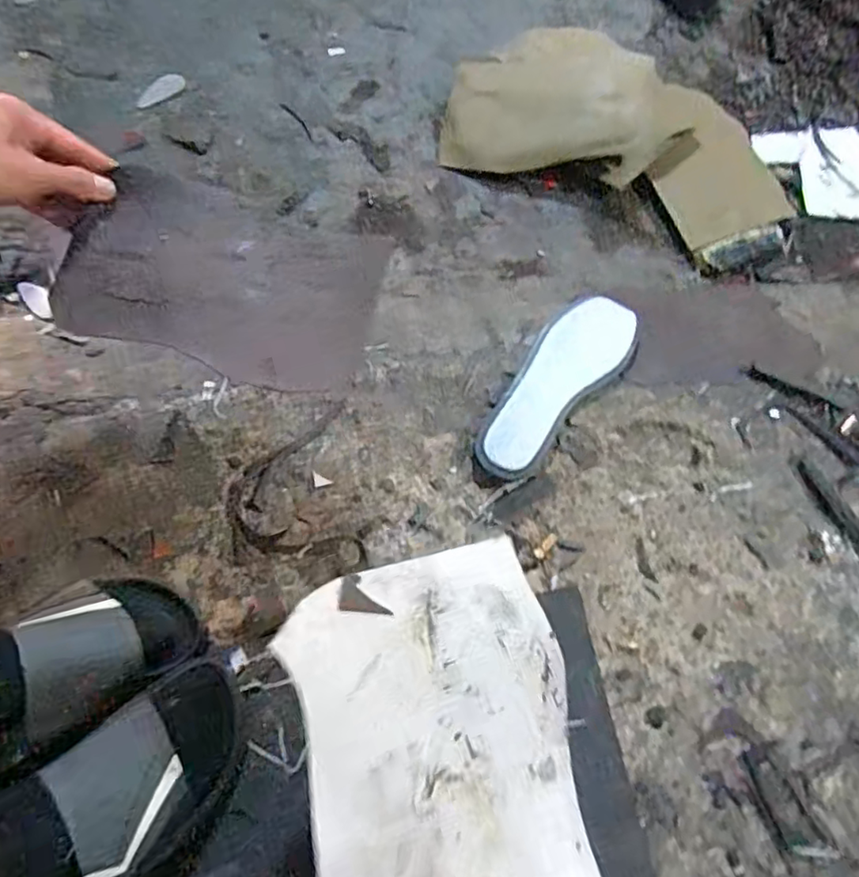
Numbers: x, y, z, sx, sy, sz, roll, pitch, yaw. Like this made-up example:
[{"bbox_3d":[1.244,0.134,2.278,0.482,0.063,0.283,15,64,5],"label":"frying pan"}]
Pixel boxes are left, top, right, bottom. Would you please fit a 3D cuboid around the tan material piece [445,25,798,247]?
[{"bbox_3d":[0.264,-0.417,0.824,0.480,0.087,0.233,22,68,3],"label":"tan material piece"}]

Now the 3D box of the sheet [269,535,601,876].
[{"bbox_3d":[0.012,0.215,0.403,0.184,0.029,0.262,-10,81,-16],"label":"sheet"}]

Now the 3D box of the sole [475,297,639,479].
[{"bbox_3d":[0.131,-0.060,0.642,0.086,0.027,0.233,40,71,13],"label":"sole"}]

